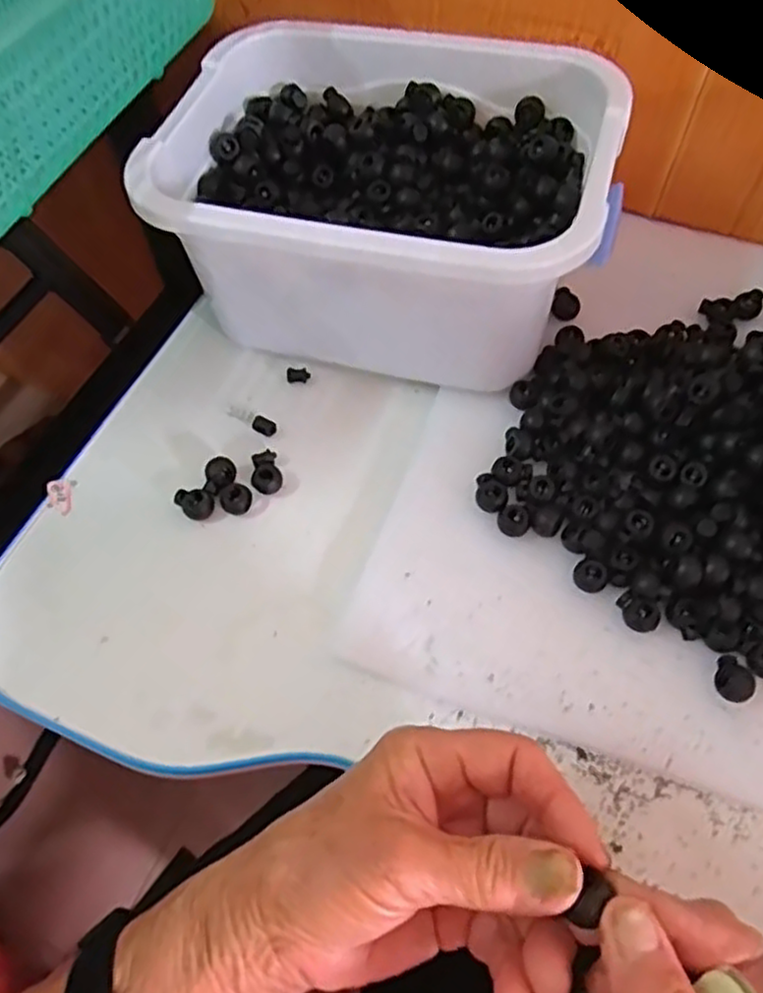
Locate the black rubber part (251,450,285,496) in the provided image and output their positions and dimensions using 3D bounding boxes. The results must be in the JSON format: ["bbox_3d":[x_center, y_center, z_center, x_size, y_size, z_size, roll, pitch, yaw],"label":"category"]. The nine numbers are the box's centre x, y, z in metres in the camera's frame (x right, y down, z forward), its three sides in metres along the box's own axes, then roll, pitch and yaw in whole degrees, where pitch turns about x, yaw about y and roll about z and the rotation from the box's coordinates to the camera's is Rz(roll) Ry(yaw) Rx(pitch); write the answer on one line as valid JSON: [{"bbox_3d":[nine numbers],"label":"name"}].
[{"bbox_3d":[-0.068,-0.015,0.417,0.017,0.009,0.026,-15,61,-8],"label":"black rubber part"}]

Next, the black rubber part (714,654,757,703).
[{"bbox_3d":[0.170,0.088,0.345,0.017,0.010,0.021,23,63,13],"label":"black rubber part"}]

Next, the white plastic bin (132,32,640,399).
[{"bbox_3d":[0.001,-0.170,0.438,0.241,0.132,0.186,13,61,8],"label":"white plastic bin"}]

